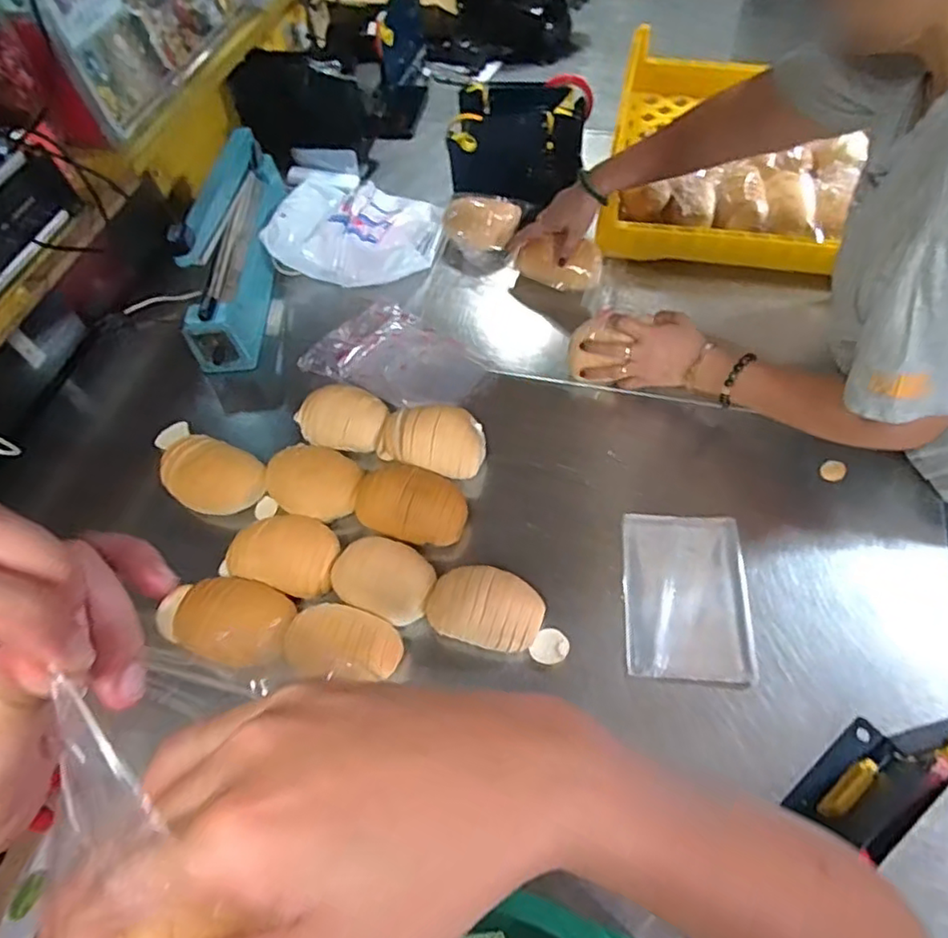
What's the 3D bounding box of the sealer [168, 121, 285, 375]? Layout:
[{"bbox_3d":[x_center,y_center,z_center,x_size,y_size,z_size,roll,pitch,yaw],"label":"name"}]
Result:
[{"bbox_3d":[-0.366,-0.352,0.916,0.093,0.178,0.390,-6,59,1],"label":"sealer"}]

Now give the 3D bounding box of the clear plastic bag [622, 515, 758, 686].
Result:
[{"bbox_3d":[0.236,0.138,0.676,0.132,0.013,0.182,2,59,6],"label":"clear plastic bag"}]

